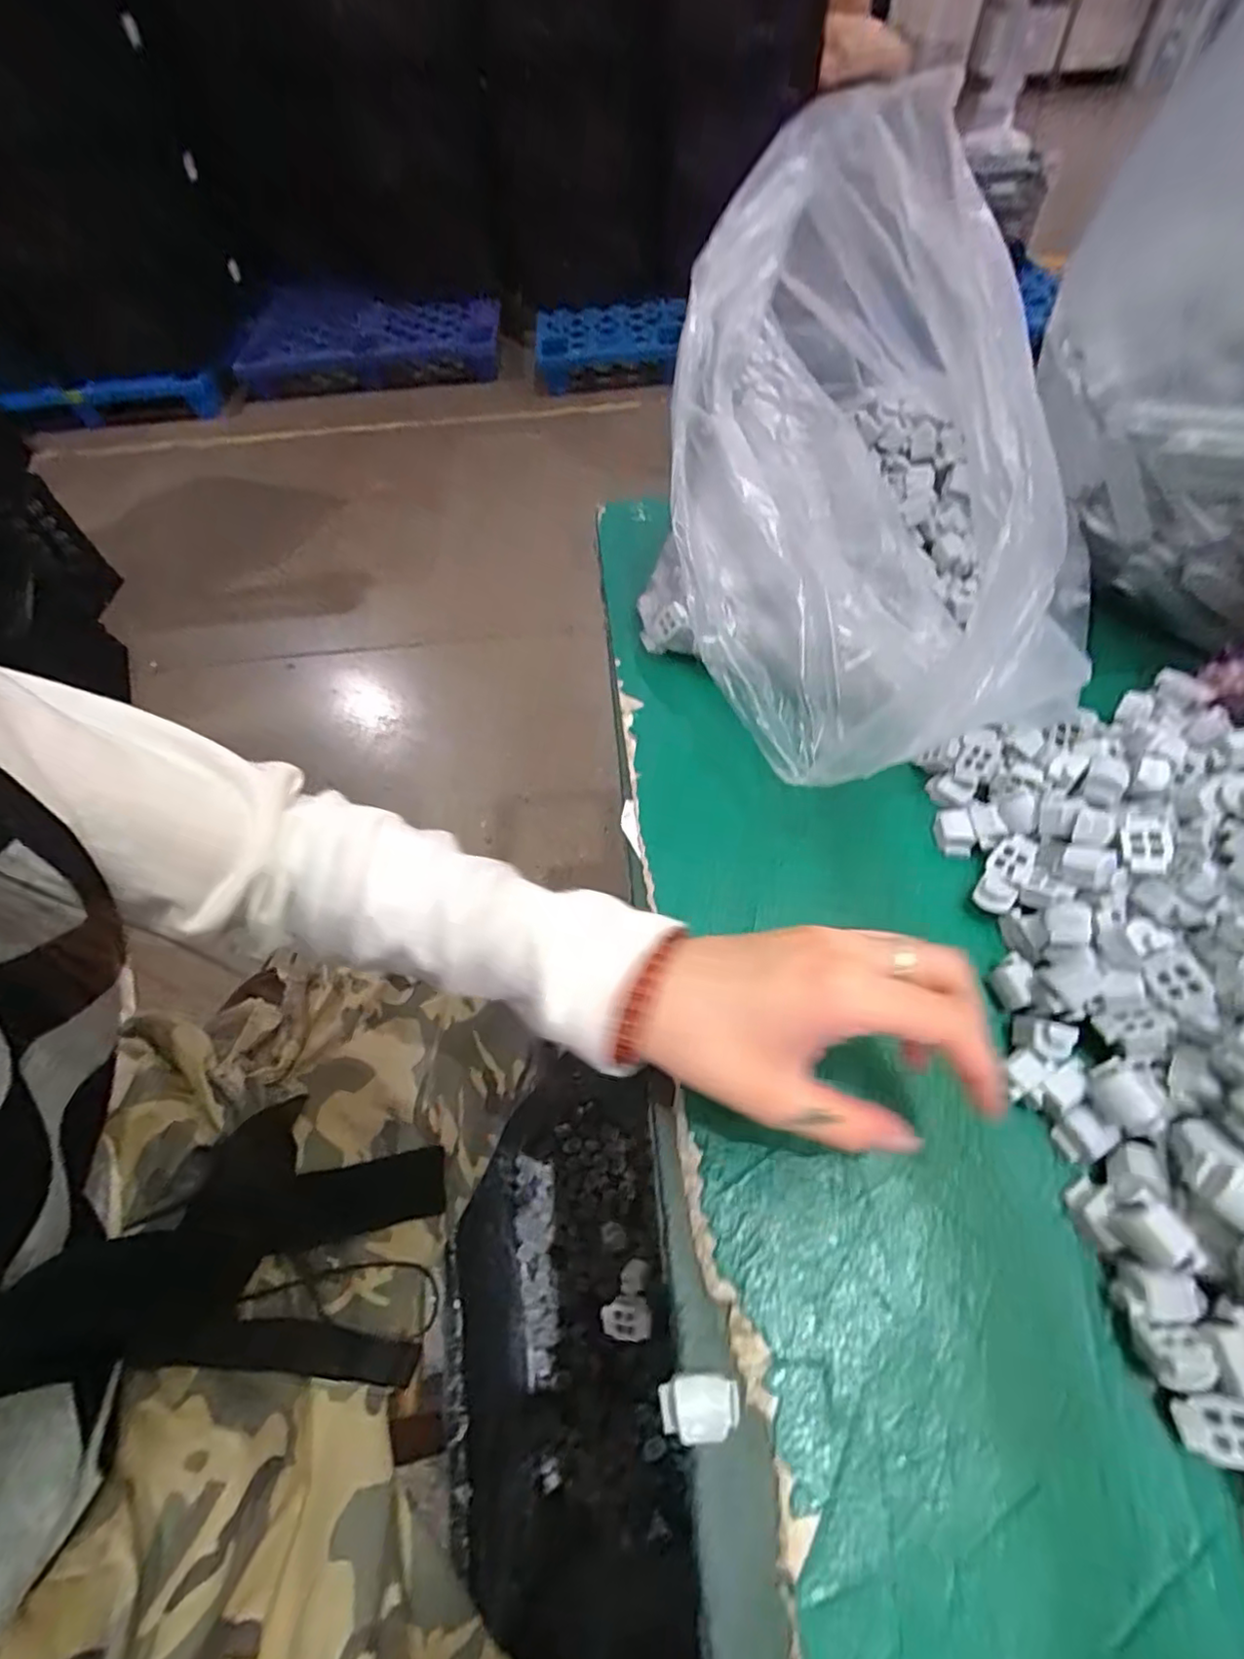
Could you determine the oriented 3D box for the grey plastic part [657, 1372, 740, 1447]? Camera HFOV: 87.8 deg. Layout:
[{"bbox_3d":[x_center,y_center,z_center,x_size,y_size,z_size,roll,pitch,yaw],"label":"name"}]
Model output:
[{"bbox_3d":[0.027,0.204,0.228,0.028,0.009,0.019,-2,57,2],"label":"grey plastic part"}]

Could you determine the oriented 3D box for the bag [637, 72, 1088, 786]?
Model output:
[{"bbox_3d":[0.127,-0.195,0.355,0.220,0.204,0.337,13,59,11],"label":"bag"}]

